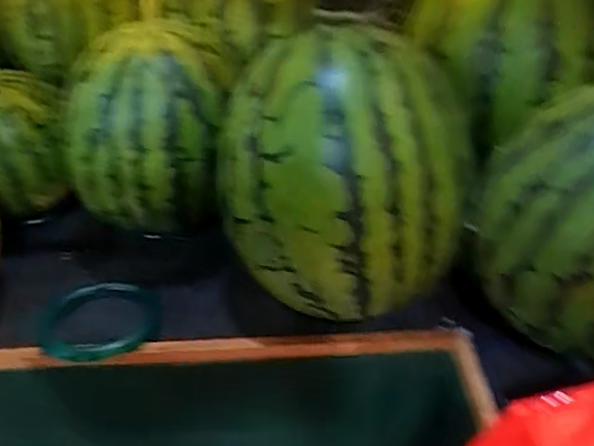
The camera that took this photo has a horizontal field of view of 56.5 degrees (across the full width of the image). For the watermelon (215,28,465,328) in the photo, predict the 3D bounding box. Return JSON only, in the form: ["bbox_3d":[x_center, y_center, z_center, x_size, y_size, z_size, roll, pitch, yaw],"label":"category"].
[{"bbox_3d":[0.042,-0.052,0.566,0.230,0.234,0.205,-7,38,-9],"label":"watermelon"}]

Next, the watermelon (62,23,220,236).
[{"bbox_3d":[-0.187,-0.104,0.678,0.177,0.205,0.193,-5,38,-7],"label":"watermelon"}]

